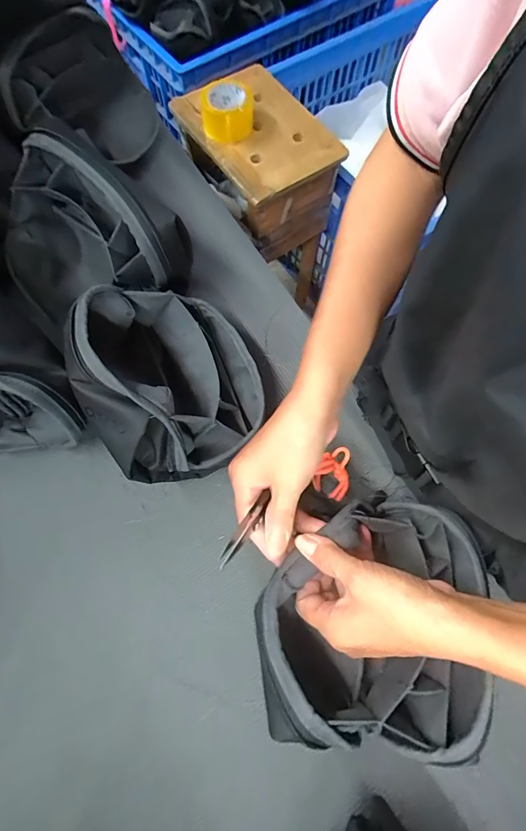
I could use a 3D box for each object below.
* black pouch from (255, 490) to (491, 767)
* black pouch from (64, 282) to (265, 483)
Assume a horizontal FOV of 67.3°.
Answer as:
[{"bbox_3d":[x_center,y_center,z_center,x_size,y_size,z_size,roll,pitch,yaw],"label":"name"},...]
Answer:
[{"bbox_3d":[0.073,0.143,0.296,0.148,0.086,0.160,4,71,0],"label":"black pouch"},{"bbox_3d":[-0.073,-0.035,0.337,0.133,0.141,0.153,-16,72,-7],"label":"black pouch"}]

